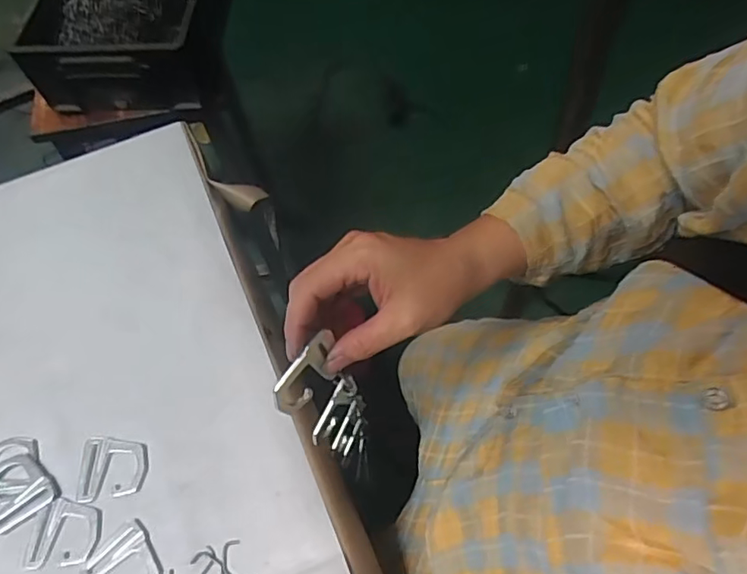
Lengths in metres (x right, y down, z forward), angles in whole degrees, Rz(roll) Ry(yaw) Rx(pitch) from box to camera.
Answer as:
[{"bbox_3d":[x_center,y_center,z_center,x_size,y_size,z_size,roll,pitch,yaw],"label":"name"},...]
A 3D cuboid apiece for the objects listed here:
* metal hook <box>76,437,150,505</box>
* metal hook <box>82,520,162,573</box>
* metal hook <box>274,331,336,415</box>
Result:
[{"bbox_3d":[-0.203,0.138,0.437,0.051,0.004,0.046,-7,61,-1],"label":"metal hook"},{"bbox_3d":[-0.177,0.200,0.402,0.048,0.004,0.047,38,70,21],"label":"metal hook"},{"bbox_3d":[-0.039,0.051,0.332,0.012,0.036,0.050,39,70,21],"label":"metal hook"}]

